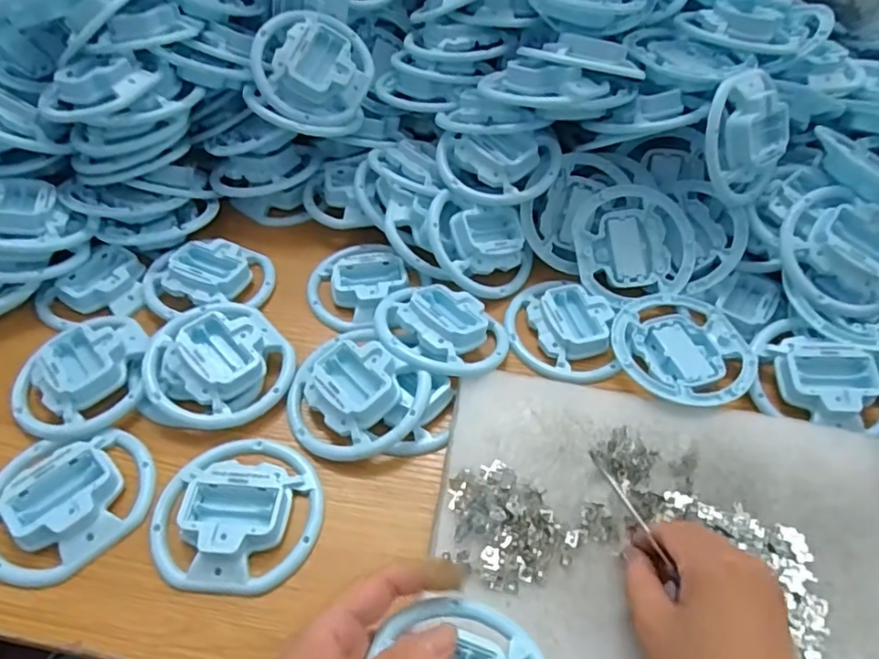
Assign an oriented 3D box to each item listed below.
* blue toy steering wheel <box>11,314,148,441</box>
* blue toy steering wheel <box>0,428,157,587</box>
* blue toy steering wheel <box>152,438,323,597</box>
[{"bbox_3d":[-0.257,0.032,0.430,0.091,0.023,0.097,1,51,-1],"label":"blue toy steering wheel"},{"bbox_3d":[-0.238,0.108,0.376,0.099,0.019,0.094,1,51,-1],"label":"blue toy steering wheel"},{"bbox_3d":[-0.128,0.113,0.375,0.102,0.021,0.099,1,51,-1],"label":"blue toy steering wheel"}]

